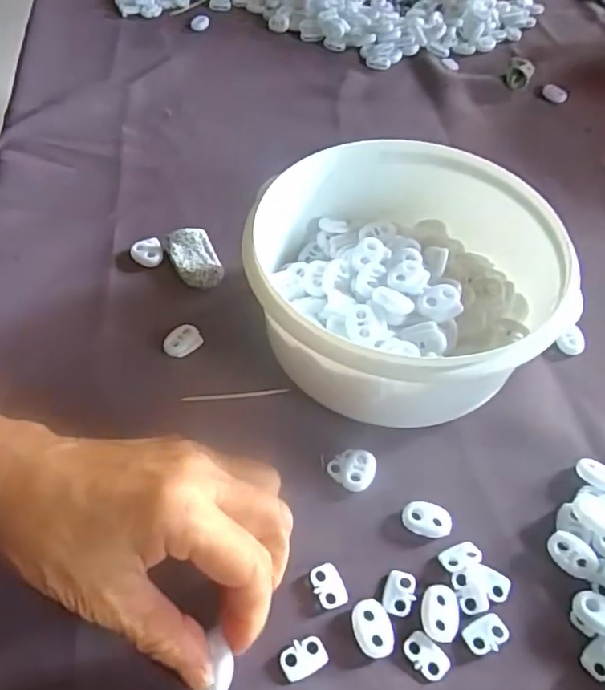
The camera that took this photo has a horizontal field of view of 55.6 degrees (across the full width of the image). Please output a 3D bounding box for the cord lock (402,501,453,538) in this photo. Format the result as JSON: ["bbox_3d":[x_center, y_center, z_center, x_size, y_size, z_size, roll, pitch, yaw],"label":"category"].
[{"bbox_3d":[0.060,0.083,0.274,0.023,0.004,0.015,14,55,9],"label":"cord lock"}]

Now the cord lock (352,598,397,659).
[{"bbox_3d":[0.030,0.121,0.245,0.016,0.004,0.023,-8,54,-7],"label":"cord lock"}]

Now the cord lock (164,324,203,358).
[{"bbox_3d":[-0.070,-0.003,0.333,0.018,0.006,0.021,30,58,19],"label":"cord lock"}]

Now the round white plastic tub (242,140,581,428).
[{"bbox_3d":[0.051,-0.033,0.317,0.152,0.074,0.153,1,54,-1],"label":"round white plastic tub"}]

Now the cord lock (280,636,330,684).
[{"bbox_3d":[0.001,0.130,0.238,0.019,0.004,0.014,-15,55,-12],"label":"cord lock"}]

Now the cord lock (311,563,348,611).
[{"bbox_3d":[0.012,0.108,0.256,0.013,0.004,0.018,-19,56,-15],"label":"cord lock"}]

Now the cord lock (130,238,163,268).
[{"bbox_3d":[-0.102,-0.060,0.375,0.019,0.005,0.020,-14,55,-12],"label":"cord lock"}]

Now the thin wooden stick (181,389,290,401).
[{"bbox_3d":[-0.037,0.027,0.316,0.058,0.004,0.004,-3,54,-4],"label":"thin wooden stick"}]

